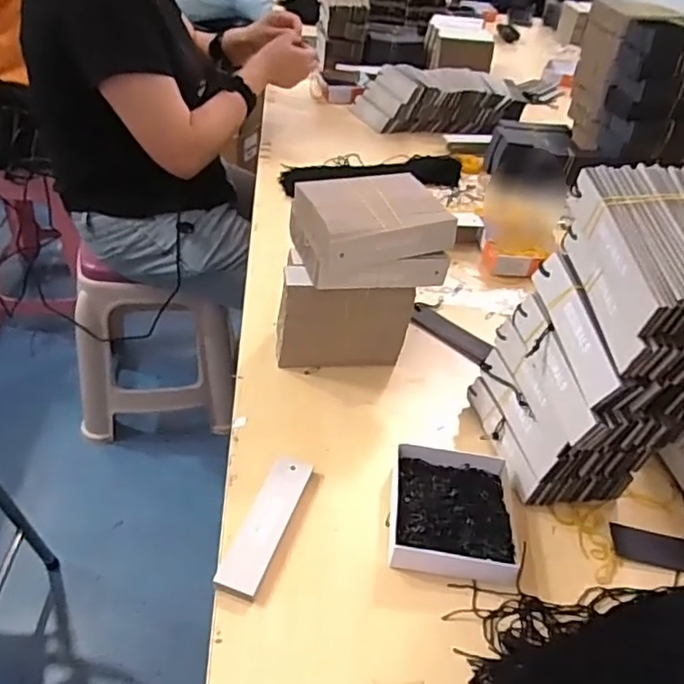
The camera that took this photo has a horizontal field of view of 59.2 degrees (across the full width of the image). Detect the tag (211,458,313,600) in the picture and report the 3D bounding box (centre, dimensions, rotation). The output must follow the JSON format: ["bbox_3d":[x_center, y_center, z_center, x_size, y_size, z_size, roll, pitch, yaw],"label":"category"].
[{"bbox_3d":[-0.058,0.141,0.472,0.032,0.006,0.121,16,41,11],"label":"tag"}]

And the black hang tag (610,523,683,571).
[{"bbox_3d":[0.285,0.176,0.496,0.120,0.006,0.039,10,31,8],"label":"black hang tag"}]

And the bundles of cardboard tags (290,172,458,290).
[{"bbox_3d":[0.029,-0.108,0.582,0.138,0.069,0.106,-7,42,-16],"label":"bundles of cardboard tags"}]

